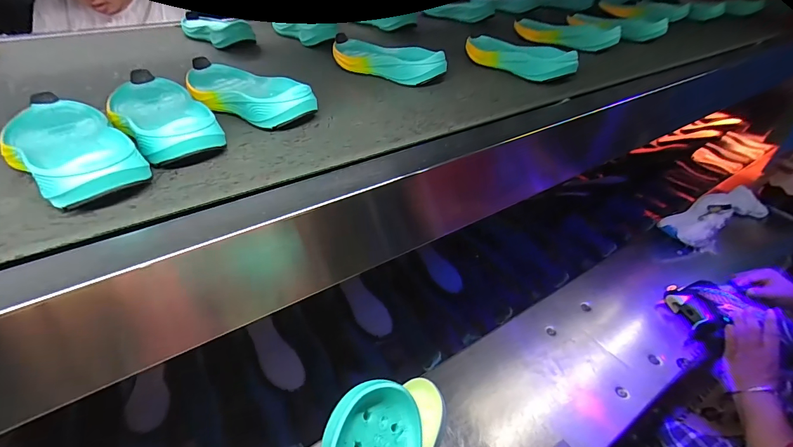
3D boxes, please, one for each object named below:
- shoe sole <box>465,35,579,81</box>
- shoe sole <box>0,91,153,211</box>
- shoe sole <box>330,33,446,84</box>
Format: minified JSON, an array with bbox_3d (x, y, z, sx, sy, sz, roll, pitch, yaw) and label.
[{"bbox_3d":[0.184,-0.265,0.588,0.062,0.038,0.196,-20,46,-20],"label":"shoe sole"},{"bbox_3d":[-0.301,-0.071,0.338,0.216,0.046,0.082,31,47,33],"label":"shoe sole"},{"bbox_3d":[-0.024,-0.253,0.572,0.084,0.048,0.219,-28,47,-32],"label":"shoe sole"}]

